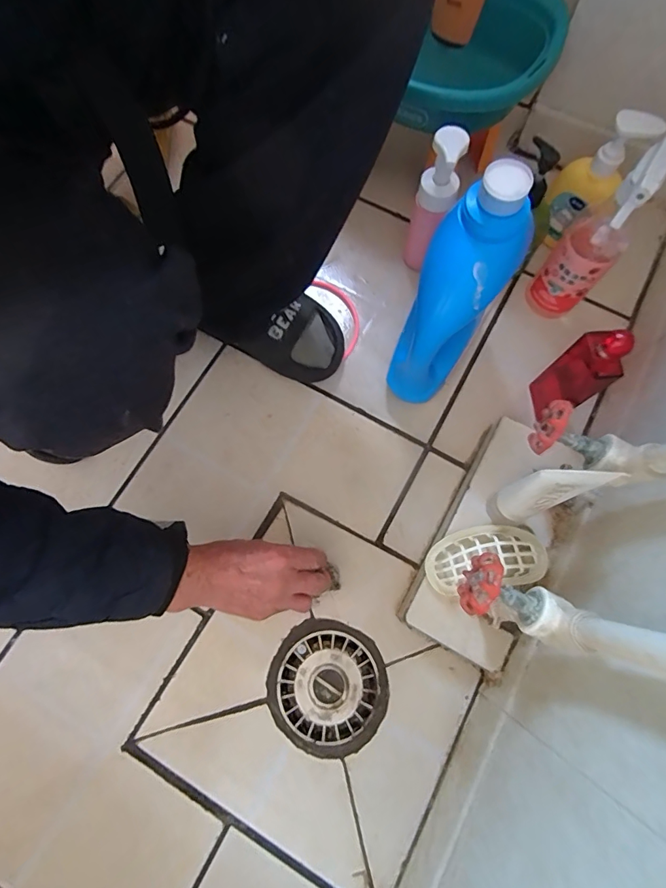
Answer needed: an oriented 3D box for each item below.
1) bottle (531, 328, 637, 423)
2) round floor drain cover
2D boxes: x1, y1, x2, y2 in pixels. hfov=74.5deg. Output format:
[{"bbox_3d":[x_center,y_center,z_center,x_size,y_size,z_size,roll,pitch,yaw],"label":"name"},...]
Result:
[{"bbox_3d":[0.278,-0.079,0.490,0.034,0.164,0.056,-13,73,-5],"label":"bottle"},{"bbox_3d":[-0.006,0.268,0.487,0.131,0.009,0.126,0,72,-1],"label":"round floor drain cover"}]

